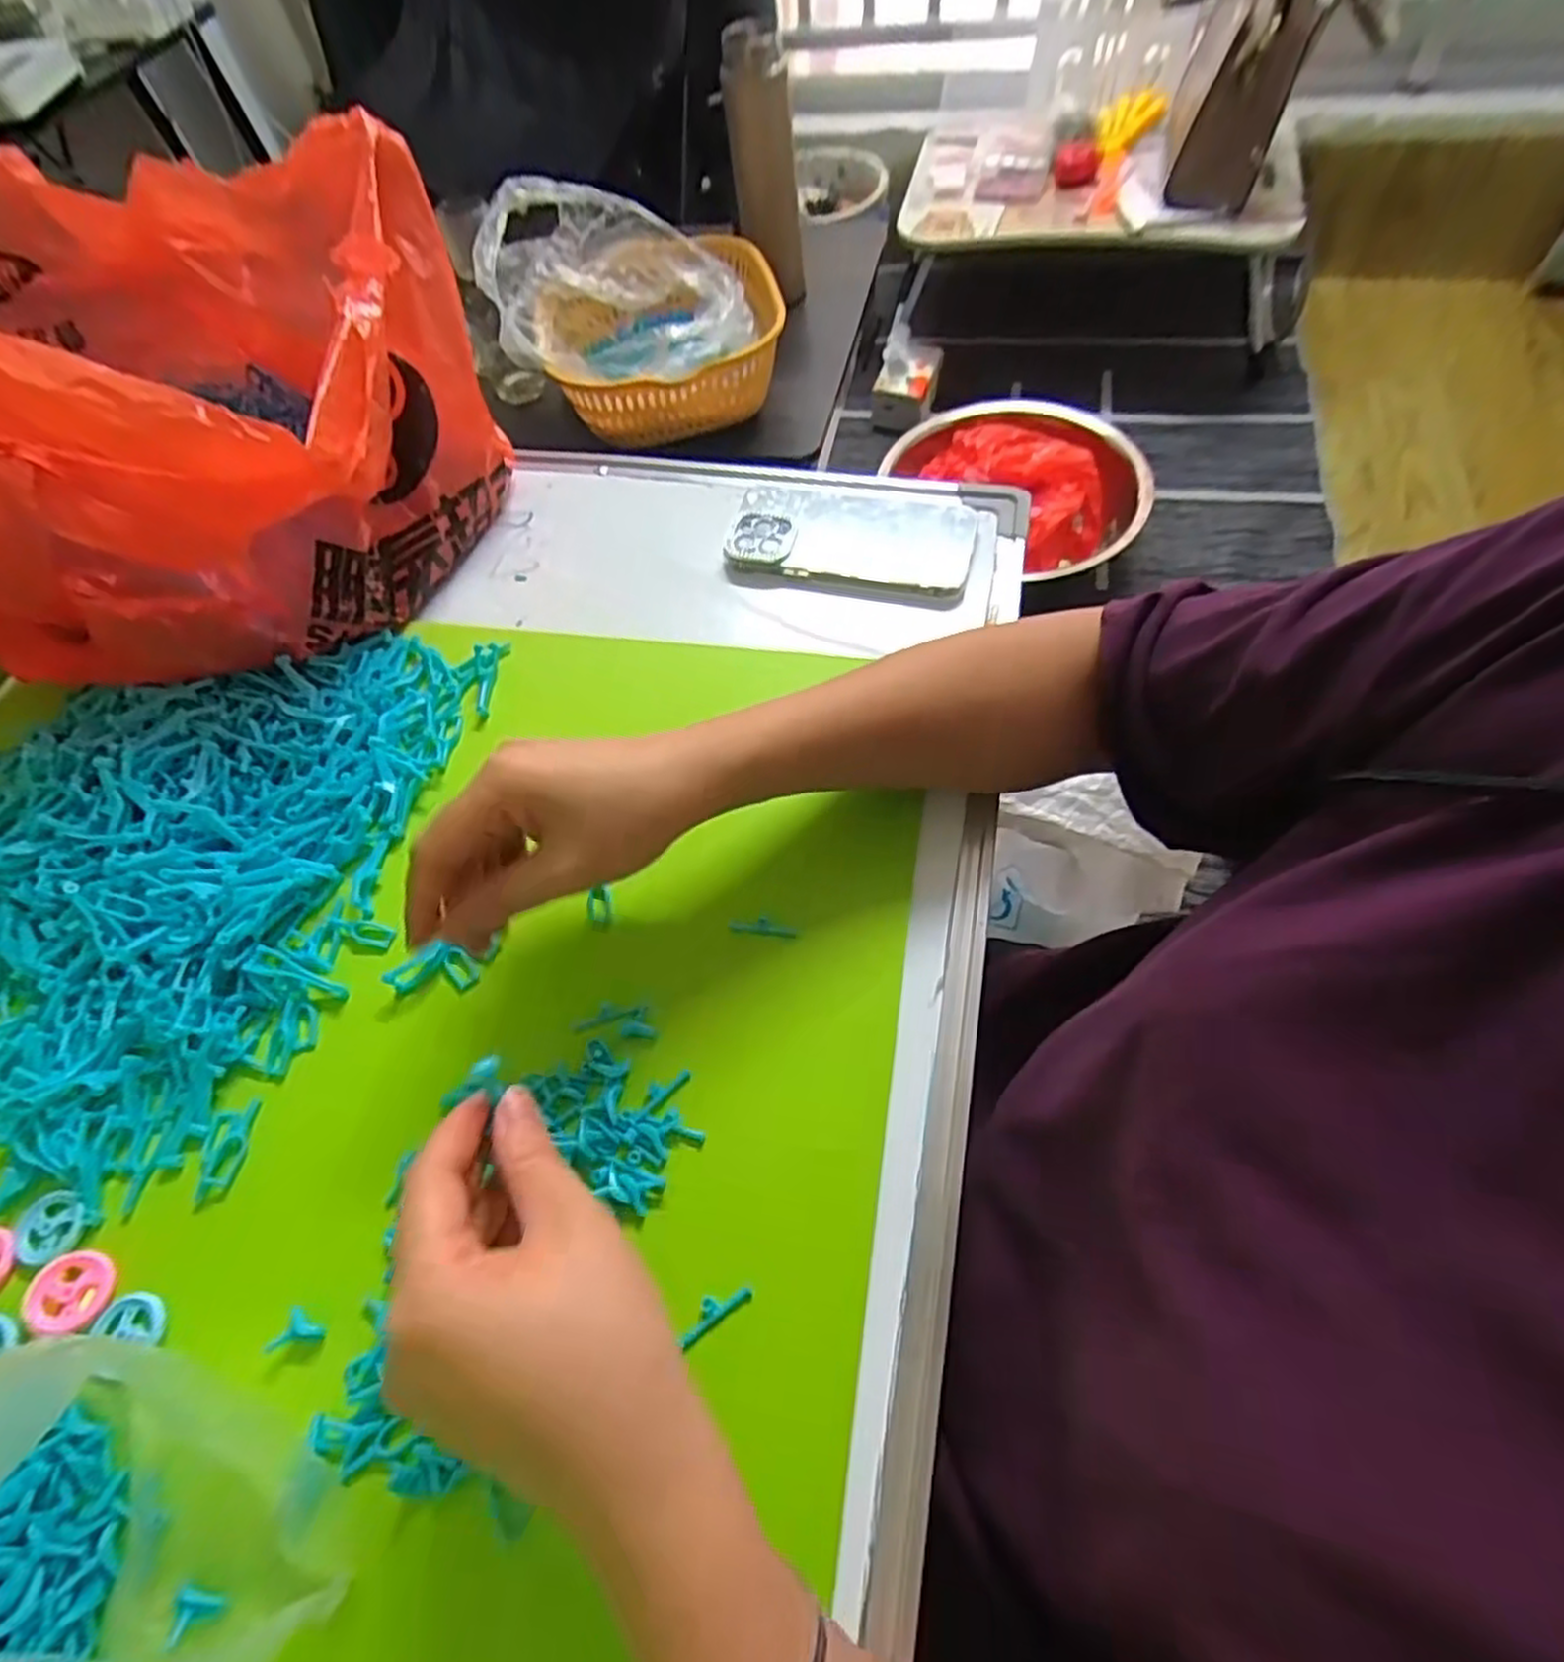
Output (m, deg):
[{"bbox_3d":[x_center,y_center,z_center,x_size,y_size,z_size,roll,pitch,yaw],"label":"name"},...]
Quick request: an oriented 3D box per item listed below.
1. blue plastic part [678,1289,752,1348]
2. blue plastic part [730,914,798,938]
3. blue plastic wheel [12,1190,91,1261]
[{"bbox_3d":[-0.026,0.187,0.303,0.031,0.005,0.010,-20,63,-30],"label":"blue plastic part"},{"bbox_3d":[-0.010,0.047,0.387,0.033,0.004,0.009,3,60,8],"label":"blue plastic part"},{"bbox_3d":[-0.315,0.170,0.332,0.029,0.004,0.027,-3,60,5],"label":"blue plastic wheel"}]

